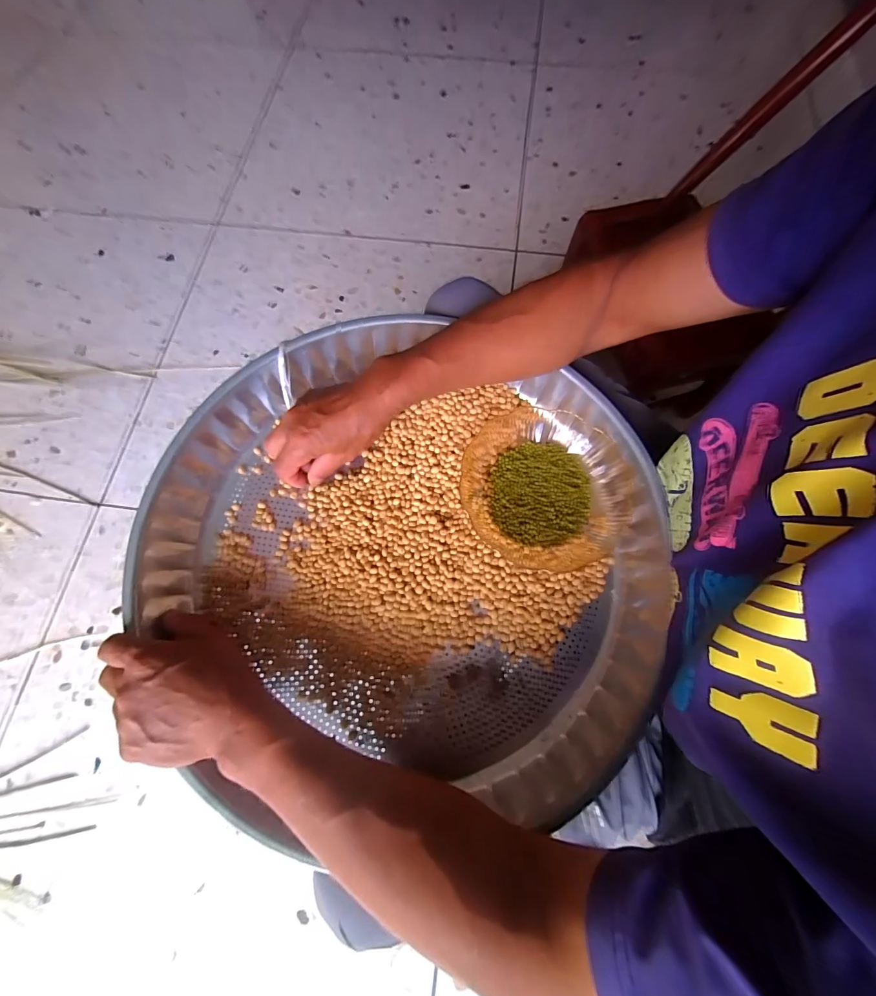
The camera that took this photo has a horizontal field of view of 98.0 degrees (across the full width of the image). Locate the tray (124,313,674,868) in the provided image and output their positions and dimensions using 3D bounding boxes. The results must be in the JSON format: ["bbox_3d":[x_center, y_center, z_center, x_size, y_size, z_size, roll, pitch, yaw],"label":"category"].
[{"bbox_3d":[-0.033,0.038,0.388,0.485,0.082,0.467,-7,72,0],"label":"tray"}]

